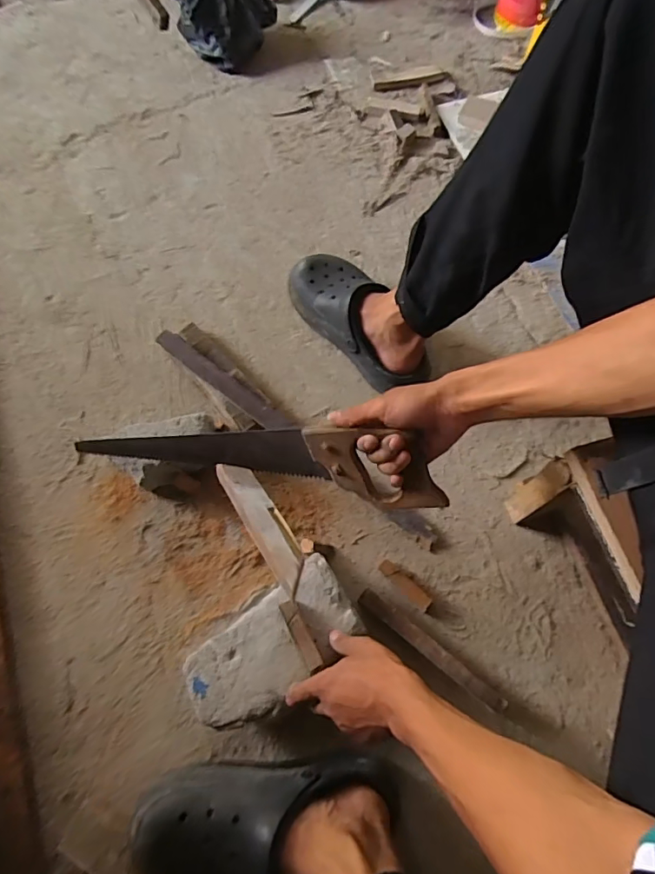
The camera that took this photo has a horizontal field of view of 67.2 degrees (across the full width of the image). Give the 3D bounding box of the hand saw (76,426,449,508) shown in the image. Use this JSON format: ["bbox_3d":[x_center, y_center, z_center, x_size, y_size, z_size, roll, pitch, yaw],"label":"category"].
[{"bbox_3d":[-0.085,0.019,0.547,0.424,0.082,0.021,6,29,13],"label":"hand saw"}]

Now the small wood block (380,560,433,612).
[{"bbox_3d":[0.101,0.192,0.644,0.079,0.015,0.021,43,75,15],"label":"small wood block"}]

